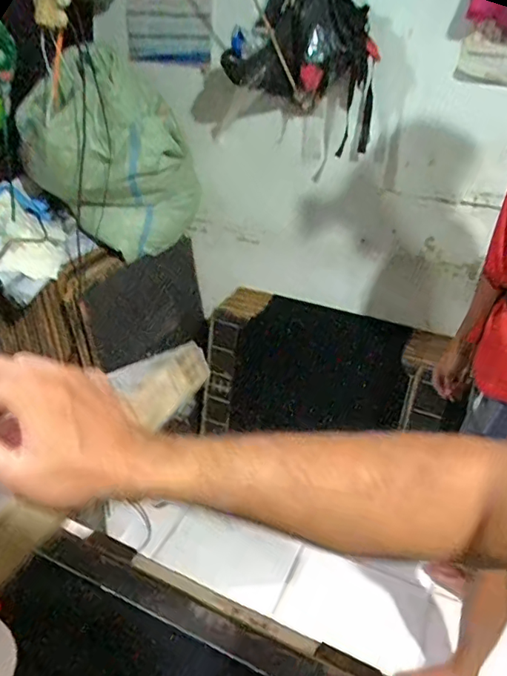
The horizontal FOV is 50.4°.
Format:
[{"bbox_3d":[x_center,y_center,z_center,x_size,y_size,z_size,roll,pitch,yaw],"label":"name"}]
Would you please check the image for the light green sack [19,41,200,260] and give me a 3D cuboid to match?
[{"bbox_3d":[-0.383,-0.497,1.510,0.485,0.498,0.257,-7,31,-18],"label":"light green sack"}]

